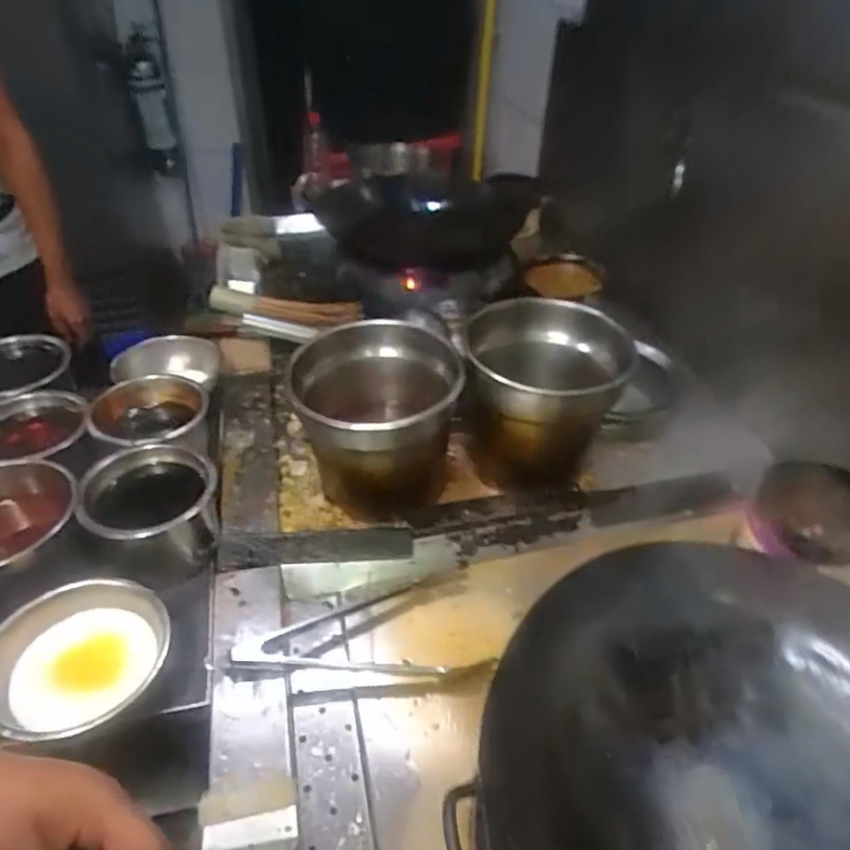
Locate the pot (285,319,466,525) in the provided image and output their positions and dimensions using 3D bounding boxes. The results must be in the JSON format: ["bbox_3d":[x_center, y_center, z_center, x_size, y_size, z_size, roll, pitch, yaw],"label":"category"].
[{"bbox_3d":[-0.063,-0.003,0.855,0.214,0.194,0.237,-1,40,-3],"label":"pot"}]

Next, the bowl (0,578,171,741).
[{"bbox_3d":[-0.363,0.242,0.638,0.177,0.060,0.140,-32,50,-34],"label":"bowl"}]

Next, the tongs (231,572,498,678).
[{"bbox_3d":[-0.069,0.230,0.717,0.287,0.047,0.143,-1,40,-4],"label":"tongs"}]

